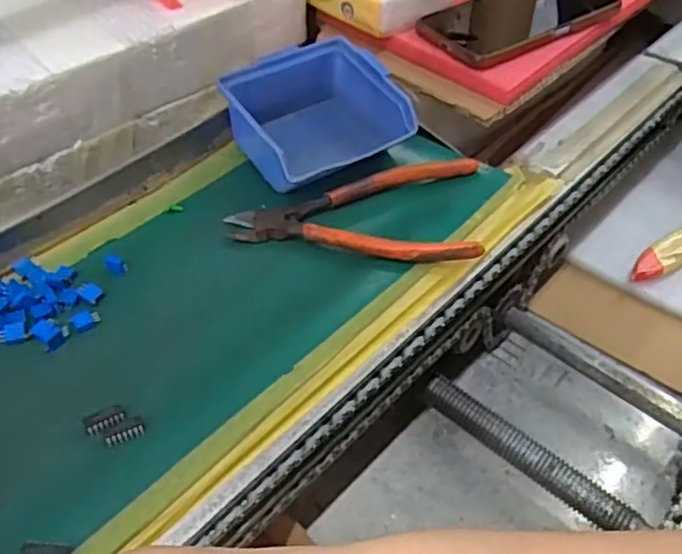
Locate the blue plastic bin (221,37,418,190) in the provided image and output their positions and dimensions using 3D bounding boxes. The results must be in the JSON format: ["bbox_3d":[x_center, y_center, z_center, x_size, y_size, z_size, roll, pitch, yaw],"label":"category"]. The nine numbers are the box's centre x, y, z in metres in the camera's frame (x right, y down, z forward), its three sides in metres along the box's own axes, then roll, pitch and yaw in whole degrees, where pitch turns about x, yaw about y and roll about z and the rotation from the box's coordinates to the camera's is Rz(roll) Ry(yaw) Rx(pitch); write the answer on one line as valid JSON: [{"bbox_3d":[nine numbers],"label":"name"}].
[{"bbox_3d":[-0.020,-0.102,0.455,0.108,0.051,0.102,-25,53,-23],"label":"blue plastic bin"}]

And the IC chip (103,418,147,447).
[{"bbox_3d":[-0.101,0.072,0.319,0.018,0.005,0.008,-20,51,-19],"label":"IC chip"}]

